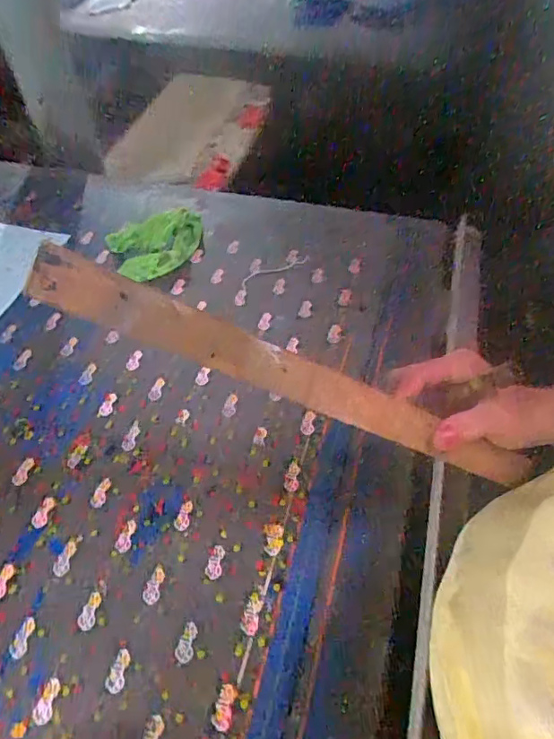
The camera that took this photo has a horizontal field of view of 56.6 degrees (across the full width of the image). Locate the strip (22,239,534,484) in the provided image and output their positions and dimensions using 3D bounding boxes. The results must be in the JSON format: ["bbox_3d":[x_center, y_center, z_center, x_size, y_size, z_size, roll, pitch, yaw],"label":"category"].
[{"bbox_3d":[0.026,0.011,0.346,0.363,0.030,0.006,23,10,-26],"label":"strip"}]

